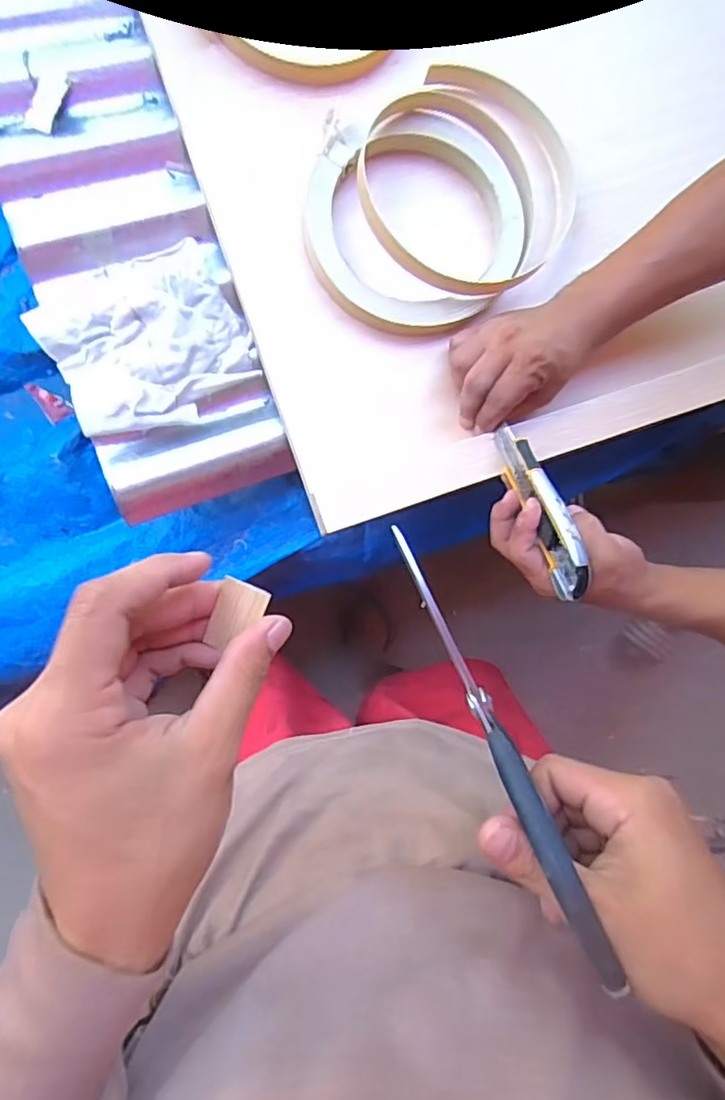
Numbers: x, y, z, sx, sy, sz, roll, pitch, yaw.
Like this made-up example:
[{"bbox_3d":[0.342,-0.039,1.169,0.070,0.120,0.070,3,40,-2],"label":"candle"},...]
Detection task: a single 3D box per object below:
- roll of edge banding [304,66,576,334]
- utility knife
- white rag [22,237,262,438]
[{"bbox_3d":[0.073,-0.321,0.545,0.271,0.042,0.206,-38,95,-7],"label":"roll of edge banding"},{"bbox_3d":[0.148,-0.034,0.493,0.021,0.030,0.150,-16,69,-8],"label":"utility knife"},{"bbox_3d":[-0.179,-0.180,0.525,0.168,0.028,0.130,-30,94,-7],"label":"white rag"}]

